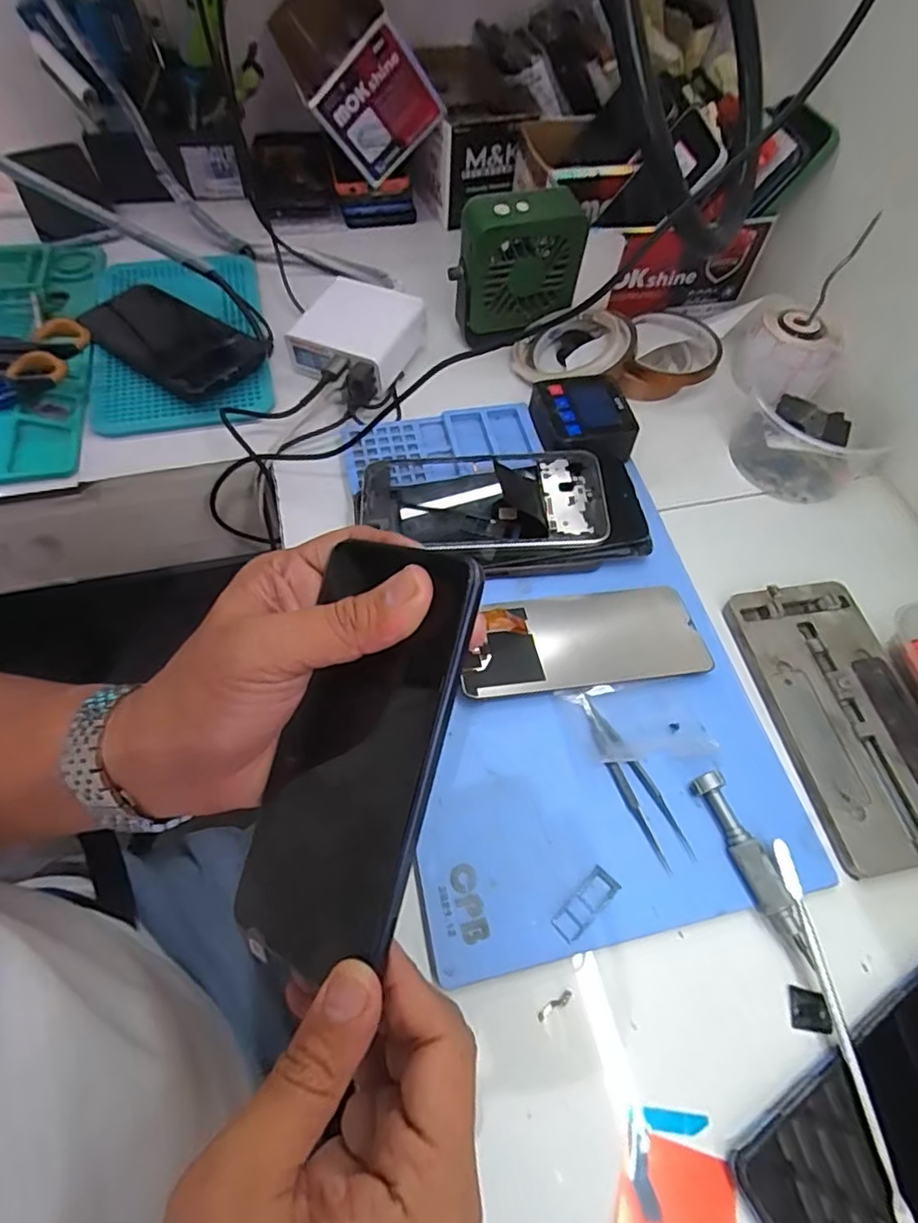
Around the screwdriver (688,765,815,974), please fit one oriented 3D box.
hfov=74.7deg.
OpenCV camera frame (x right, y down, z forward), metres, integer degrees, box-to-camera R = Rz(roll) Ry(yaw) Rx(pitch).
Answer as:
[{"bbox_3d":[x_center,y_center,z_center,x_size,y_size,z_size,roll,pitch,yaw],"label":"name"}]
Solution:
[{"bbox_3d":[0.155,0.134,0.321,0.016,0.016,0.095,-16,62,-12],"label":"screwdriver"}]

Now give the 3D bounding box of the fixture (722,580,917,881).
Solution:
[{"bbox_3d":[0.241,0.061,0.373,0.092,0.010,0.179,-9,61,-8],"label":"fixture"}]

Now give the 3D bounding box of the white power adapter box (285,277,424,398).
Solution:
[{"bbox_3d":[-0.083,-0.237,0.505,0.090,0.033,0.097,21,61,9],"label":"white power adapter box"}]

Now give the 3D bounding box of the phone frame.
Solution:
[{"bbox_3d":[0.016,-0.077,0.418,0.168,0.011,0.079,-3,62,3],"label":"phone frame"}]

